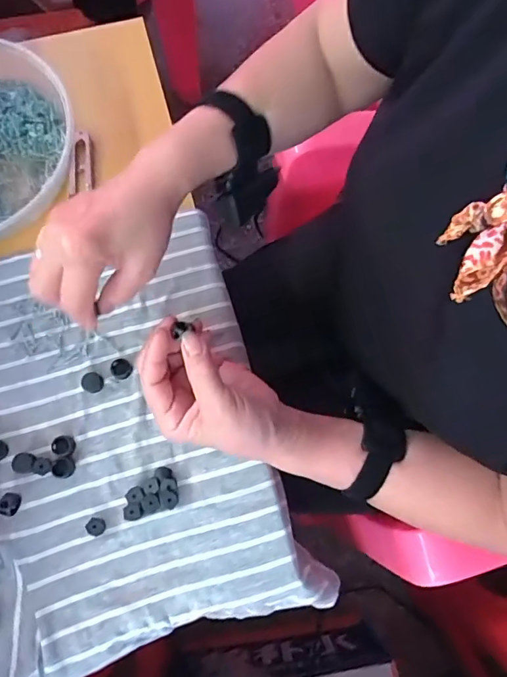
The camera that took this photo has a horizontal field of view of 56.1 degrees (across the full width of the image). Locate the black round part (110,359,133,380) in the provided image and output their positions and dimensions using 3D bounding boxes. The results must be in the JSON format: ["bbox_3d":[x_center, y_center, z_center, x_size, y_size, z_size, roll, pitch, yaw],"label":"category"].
[{"bbox_3d":[-0.115,0.027,0.413,0.017,0.005,0.018,0,74,-1],"label":"black round part"}]

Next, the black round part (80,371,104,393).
[{"bbox_3d":[-0.138,0.038,0.409,0.017,0.009,0.016,0,74,-1],"label":"black round part"}]

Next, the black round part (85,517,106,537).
[{"bbox_3d":[-0.125,0.149,0.376,0.014,0.008,0.013,0,74,-1],"label":"black round part"}]

